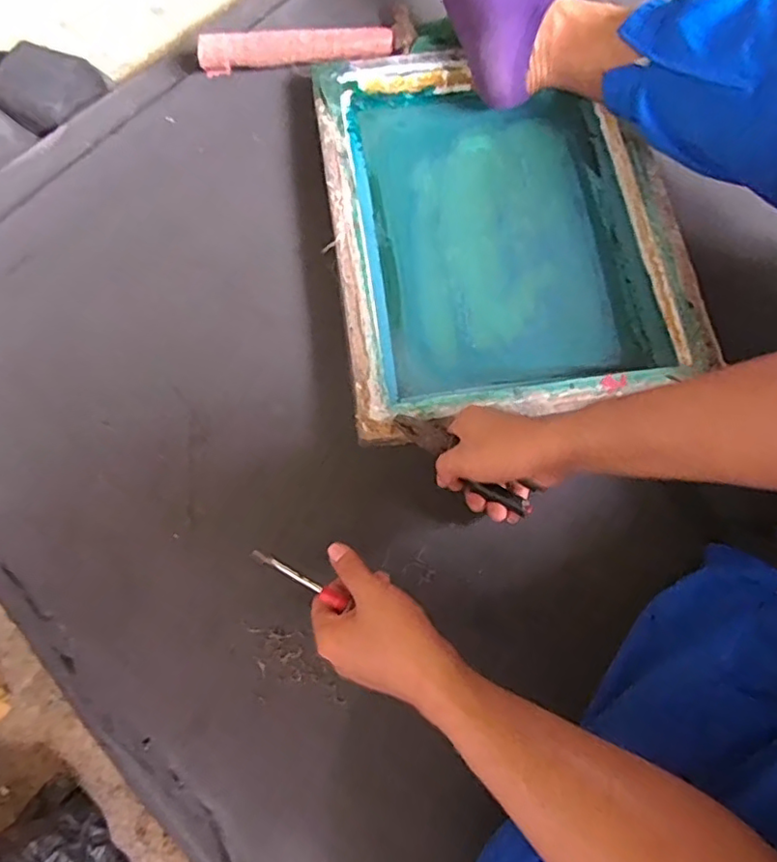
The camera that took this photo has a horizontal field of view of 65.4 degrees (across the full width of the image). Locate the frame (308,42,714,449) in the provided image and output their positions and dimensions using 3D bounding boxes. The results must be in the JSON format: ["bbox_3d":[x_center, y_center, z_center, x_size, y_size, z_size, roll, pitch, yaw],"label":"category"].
[{"bbox_3d":[0.104,-0.222,0.650,0.343,0.044,0.440,-13,75,-1],"label":"frame"}]

